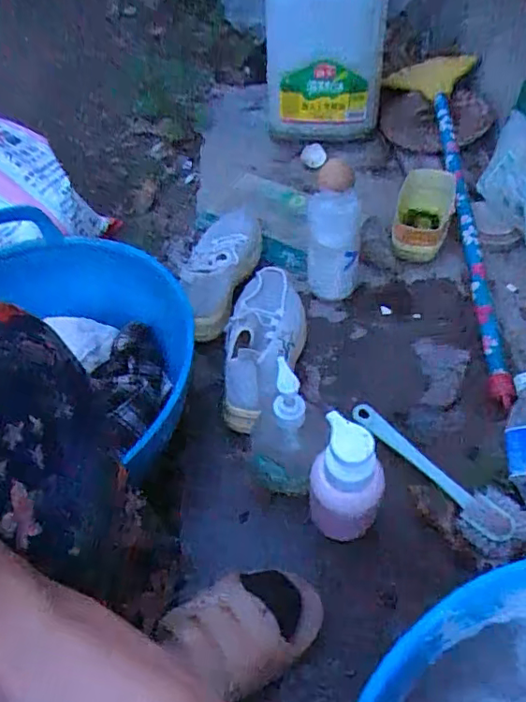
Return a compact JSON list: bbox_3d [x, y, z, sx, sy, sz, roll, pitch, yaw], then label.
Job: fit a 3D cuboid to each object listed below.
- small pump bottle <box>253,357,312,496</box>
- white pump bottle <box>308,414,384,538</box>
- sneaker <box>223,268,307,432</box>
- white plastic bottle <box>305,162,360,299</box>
[{"bbox_3d":[0.016,0.079,0.540,0.053,0.149,0.070,-3,52,0],"label":"small pump bottle"},{"bbox_3d":[0.078,0.126,0.513,0.067,0.153,0.053,17,55,15],"label":"white pump bottle"},{"bbox_3d":[0.004,-0.028,0.669,0.097,0.074,0.246,1,53,3],"label":"sneaker"},{"bbox_3d":[0.091,-0.155,0.694,0.070,0.209,0.057,7,53,7],"label":"white plastic bottle"}]

